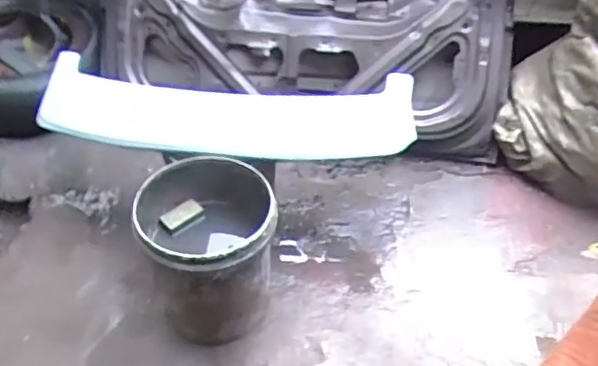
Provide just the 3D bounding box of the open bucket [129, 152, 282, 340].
[{"bbox_3d":[-0.214,0.161,1.430,0.301,0.360,0.310,1,47,-1],"label":"open bucket"}]

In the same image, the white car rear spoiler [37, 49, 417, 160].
[{"bbox_3d":[-0.197,-0.187,1.565,0.986,0.119,0.287,6,48,4],"label":"white car rear spoiler"}]

